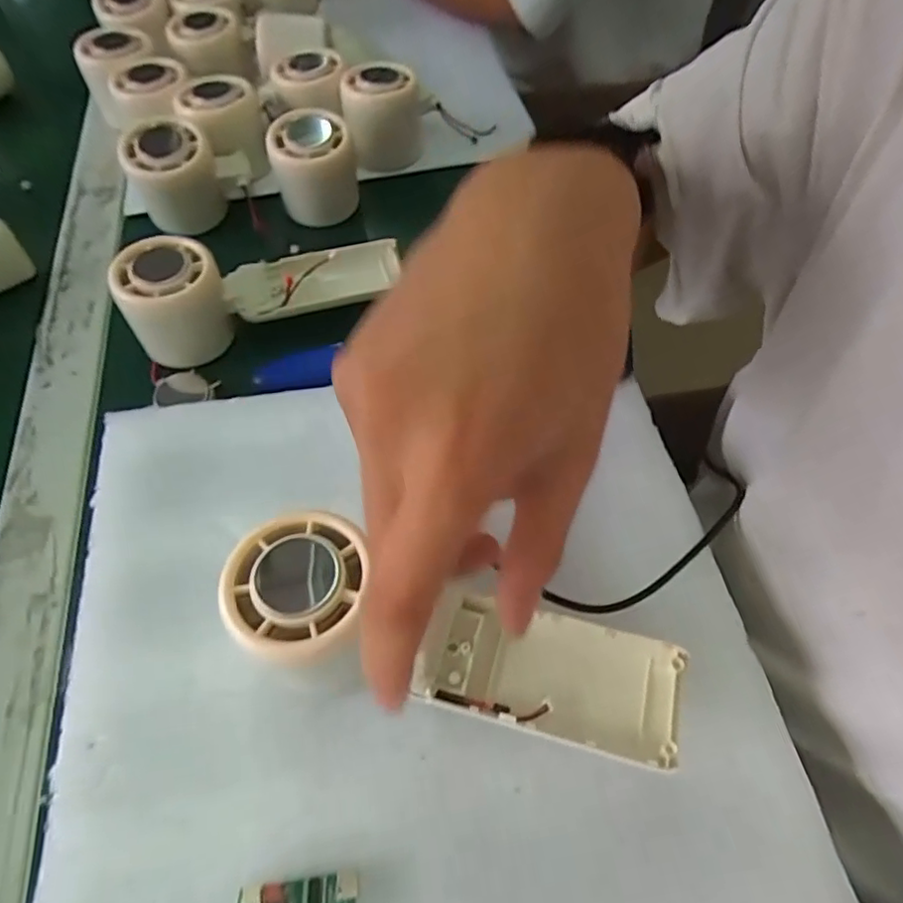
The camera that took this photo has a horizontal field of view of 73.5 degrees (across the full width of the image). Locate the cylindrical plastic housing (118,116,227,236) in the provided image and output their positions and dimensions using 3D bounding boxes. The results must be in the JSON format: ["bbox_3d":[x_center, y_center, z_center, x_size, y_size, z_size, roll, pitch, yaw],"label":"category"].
[{"bbox_3d":[-0.184,-0.182,0.406,0.050,0.056,0.049,-1,58,1],"label":"cylindrical plastic housing"}]

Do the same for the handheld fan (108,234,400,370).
[{"bbox_3d":[-0.110,-0.105,0.361,0.158,0.050,0.046,-20,60,-11],"label":"handheld fan"}]

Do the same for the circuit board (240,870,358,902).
[{"bbox_3d":[-0.050,0.146,0.196,0.038,0.004,0.013,-5,36,-6],"label":"circuit board"}]

